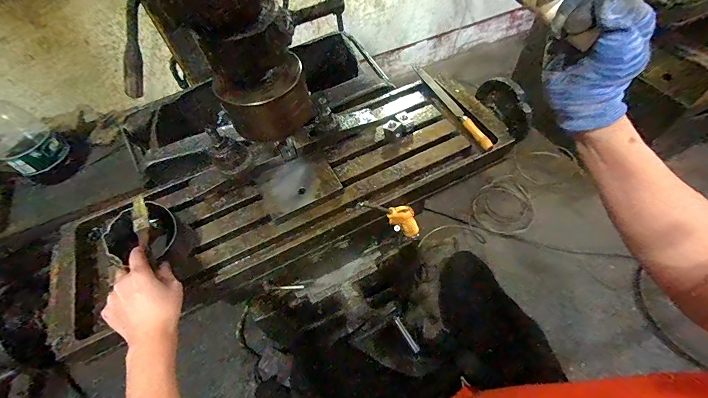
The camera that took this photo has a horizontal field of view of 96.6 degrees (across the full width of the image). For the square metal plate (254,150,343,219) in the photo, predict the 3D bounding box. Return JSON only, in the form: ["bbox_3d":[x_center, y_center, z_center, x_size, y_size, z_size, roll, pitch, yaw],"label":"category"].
[{"bbox_3d":[-0.098,-0.028,0.546,0.129,0.012,0.093,-26,59,-12],"label":"square metal plate"}]

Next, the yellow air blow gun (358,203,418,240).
[{"bbox_3d":[0.088,0.037,0.573,0.056,0.212,0.025,-36,57,13],"label":"yellow air blow gun"}]

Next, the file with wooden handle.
[{"bbox_3d":[0.198,-0.194,0.644,0.026,0.026,0.274,-20,58,-8],"label":"file with wooden handle"}]

